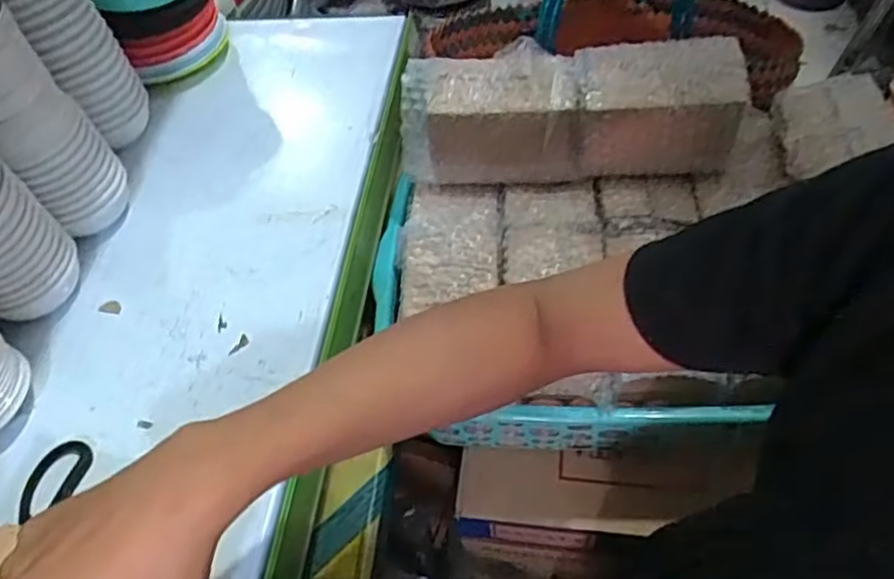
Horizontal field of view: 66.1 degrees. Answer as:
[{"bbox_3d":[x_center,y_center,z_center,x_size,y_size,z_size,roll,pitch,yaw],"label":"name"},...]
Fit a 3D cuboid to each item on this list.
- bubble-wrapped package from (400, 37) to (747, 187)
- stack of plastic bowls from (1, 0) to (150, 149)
[{"bbox_3d":[0.108,-0.161,0.628,0.285,0.095,0.077,2,52,7],"label":"bubble-wrapped package"},{"bbox_3d":[-0.350,-0.230,0.612,0.080,0.216,0.080,-14,38,4],"label":"stack of plastic bowls"}]

